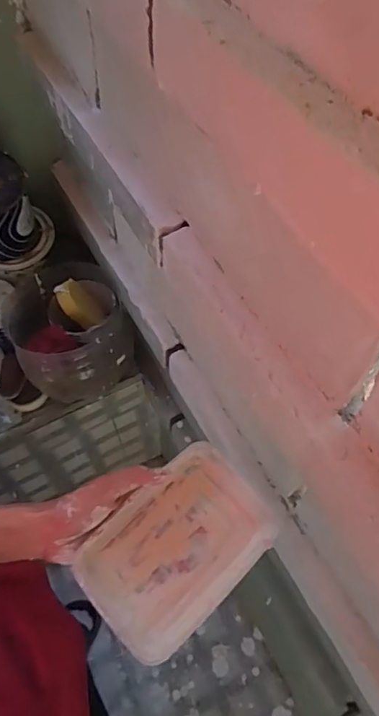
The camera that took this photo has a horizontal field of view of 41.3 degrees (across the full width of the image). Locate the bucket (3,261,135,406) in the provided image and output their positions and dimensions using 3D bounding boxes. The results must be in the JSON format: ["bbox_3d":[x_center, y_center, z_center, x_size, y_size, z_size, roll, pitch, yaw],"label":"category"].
[{"bbox_3d":[-0.247,-0.049,1.062,0.235,0.195,0.233,0,58,0],"label":"bucket"}]

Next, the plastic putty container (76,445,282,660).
[{"bbox_3d":[-0.009,0.172,0.455,0.166,0.054,0.113,-40,66,-22],"label":"plastic putty container"}]

